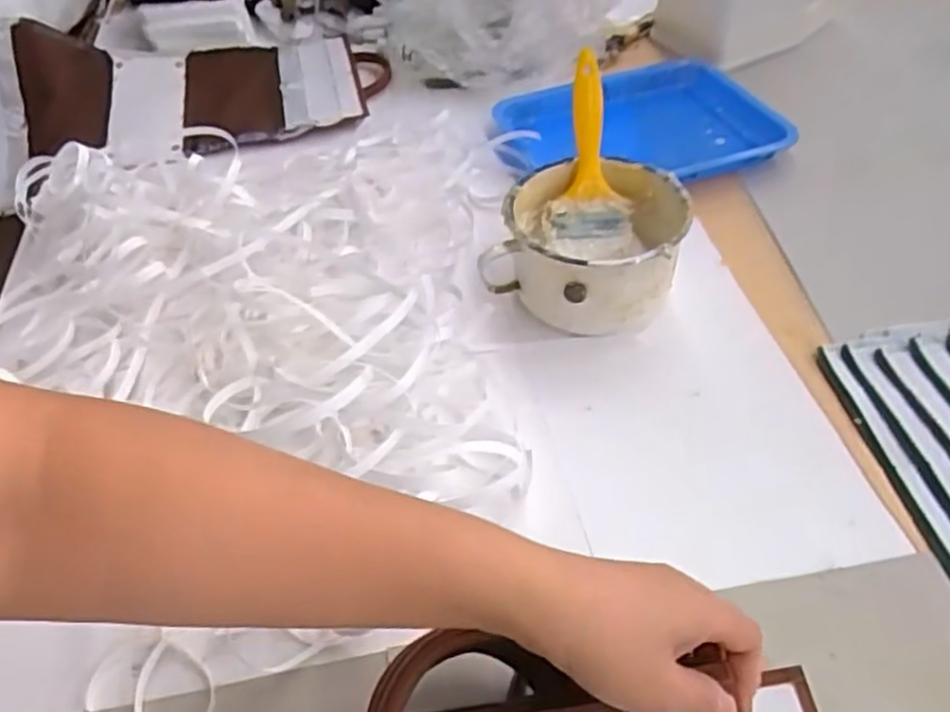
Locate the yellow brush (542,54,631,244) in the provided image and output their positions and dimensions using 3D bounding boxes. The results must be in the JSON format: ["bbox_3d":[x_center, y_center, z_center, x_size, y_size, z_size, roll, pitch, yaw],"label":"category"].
[{"bbox_3d":[0.098,-0.170,0.609,0.074,0.153,0.020,3,17,7],"label":"yellow brush"}]

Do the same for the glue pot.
[{"bbox_3d":[0.098,-0.091,0.603,0.139,0.086,0.132,-2,48,2],"label":"glue pot"}]

